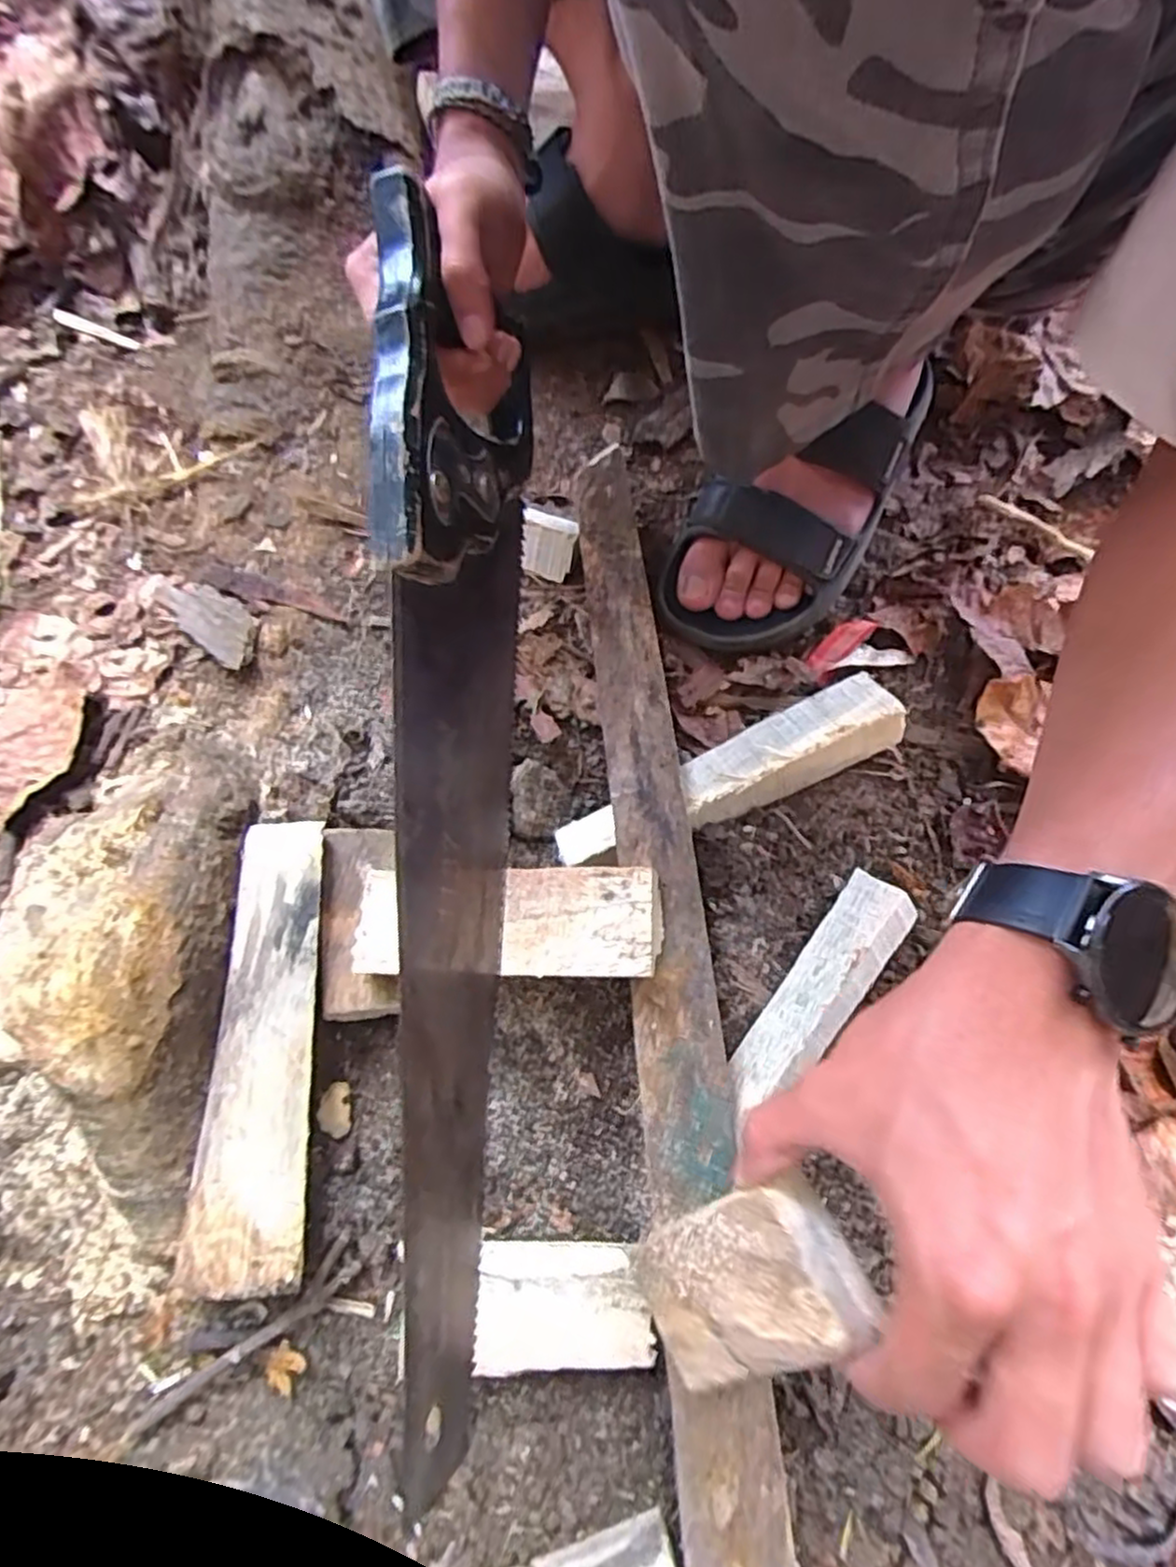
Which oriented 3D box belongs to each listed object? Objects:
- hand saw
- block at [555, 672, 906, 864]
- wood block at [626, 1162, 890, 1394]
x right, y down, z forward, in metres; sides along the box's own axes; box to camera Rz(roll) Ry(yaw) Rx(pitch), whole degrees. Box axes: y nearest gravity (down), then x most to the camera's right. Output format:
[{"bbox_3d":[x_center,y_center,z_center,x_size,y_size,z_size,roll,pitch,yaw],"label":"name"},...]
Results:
[{"bbox_3d":[-0.059,0.013,0.327,0.049,0.108,0.496,-1,85,0],"label":"hand saw"},{"bbox_3d":[0.084,-0.004,0.425,0.213,0.019,0.044,-25,75,-8],"label":"block"},{"bbox_3d":[0.057,0.187,0.274,0.022,0.097,0.055,-7,55,-43],"label":"wood block"}]

